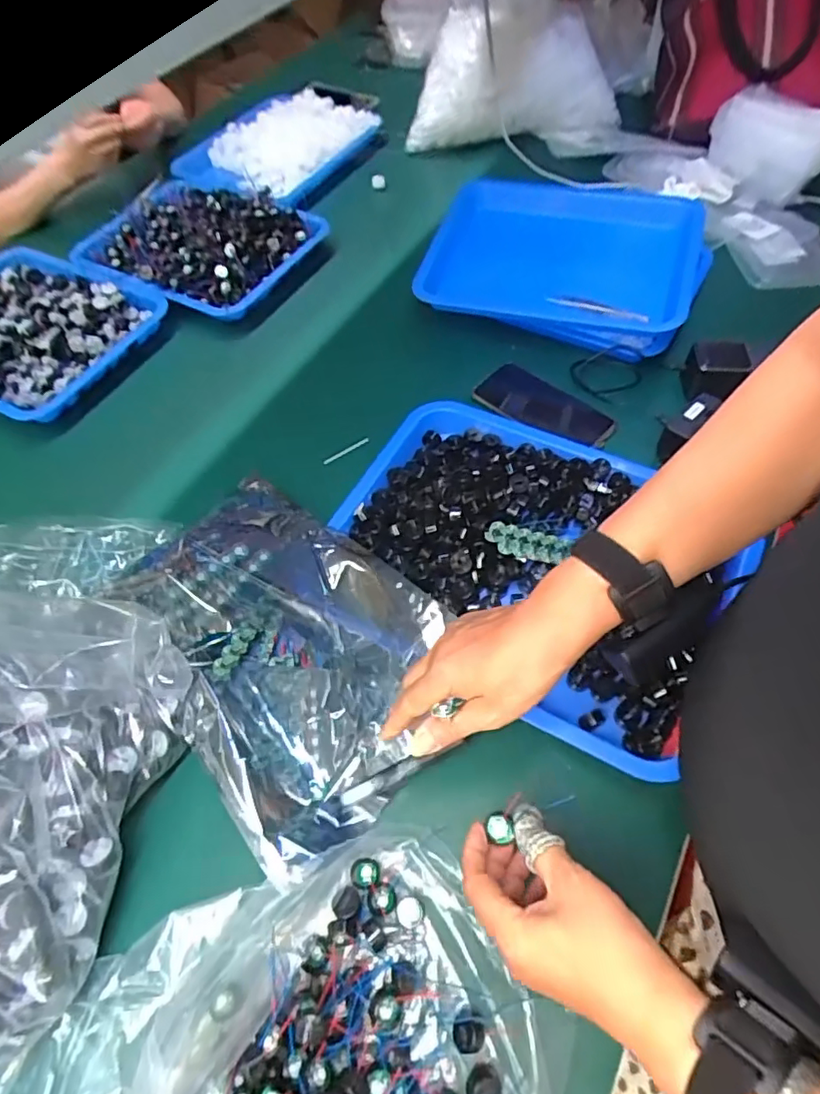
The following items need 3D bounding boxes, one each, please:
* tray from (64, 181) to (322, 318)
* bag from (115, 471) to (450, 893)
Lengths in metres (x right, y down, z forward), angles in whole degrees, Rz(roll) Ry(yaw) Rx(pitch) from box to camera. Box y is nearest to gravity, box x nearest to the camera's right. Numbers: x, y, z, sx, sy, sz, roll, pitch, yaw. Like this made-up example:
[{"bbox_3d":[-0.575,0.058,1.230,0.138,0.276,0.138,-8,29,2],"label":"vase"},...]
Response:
[{"bbox_3d":[-0.284,-0.415,0.778,0.288,0.065,0.185,26,63,18],"label":"tray"},{"bbox_3d":[-0.123,0.067,0.514,0.212,0.082,0.354,-35,63,-18],"label":"bag"}]

